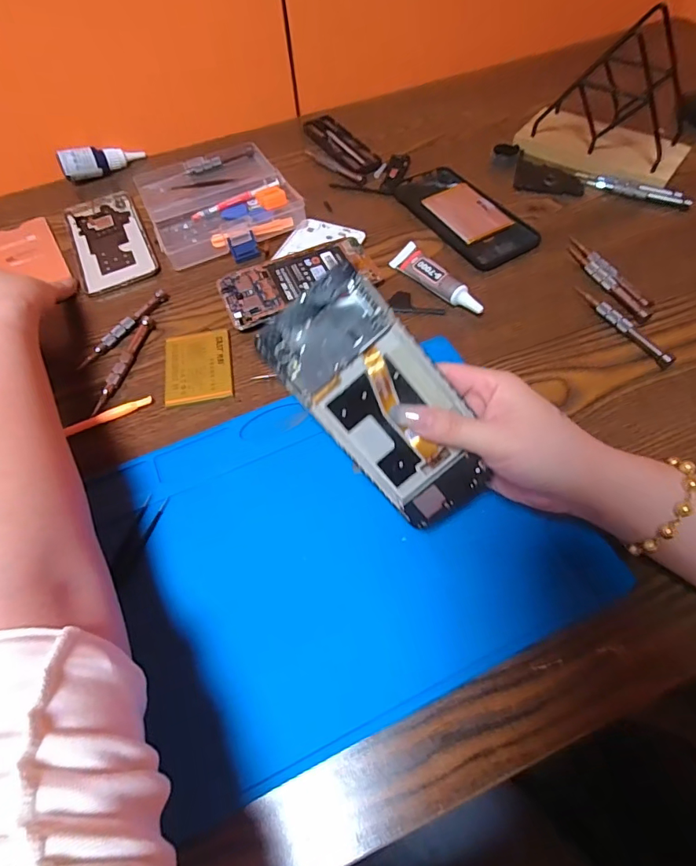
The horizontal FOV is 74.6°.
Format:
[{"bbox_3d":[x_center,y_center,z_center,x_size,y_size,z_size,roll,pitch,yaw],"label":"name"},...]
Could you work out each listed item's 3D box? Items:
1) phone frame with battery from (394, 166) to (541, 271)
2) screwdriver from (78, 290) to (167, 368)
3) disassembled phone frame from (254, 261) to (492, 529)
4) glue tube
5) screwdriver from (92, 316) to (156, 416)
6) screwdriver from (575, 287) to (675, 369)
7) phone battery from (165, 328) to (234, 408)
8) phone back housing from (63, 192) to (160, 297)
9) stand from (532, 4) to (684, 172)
[{"bbox_3d":[0.118,-0.229,0.476,0.074,0.009,0.159,-29,62,-14],"label":"phone frame with battery"},{"bbox_3d":[-0.202,-0.096,0.414,0.011,0.011,0.103,29,65,18],"label":"screwdriver"},{"bbox_3d":[0.022,-0.016,0.262,0.069,0.005,0.150,-39,102,5],"label":"disassembled phone frame"},{"bbox_3d":[0.079,-0.138,0.417,0.026,0.018,0.105,-30,62,-14],"label":"glue tube"},{"bbox_3d":[-0.193,-0.060,0.391,0.012,0.008,0.104,9,60,8],"label":"screwdriver"},{"bbox_3d":[0.230,-0.092,0.384,0.011,0.010,0.102,-24,61,-11],"label":"screwdriver"},{"bbox_3d":[-0.126,-0.058,0.389,0.055,0.007,0.075,-10,59,-3],"label":"phone battery"},{"bbox_3d":[-0.254,-0.207,0.486,0.074,0.007,0.155,-25,61,-11],"label":"phone back housing"},{"bbox_3d":[0.284,-0.354,0.476,0.137,0.117,0.075,34,66,21],"label":"stand"}]

